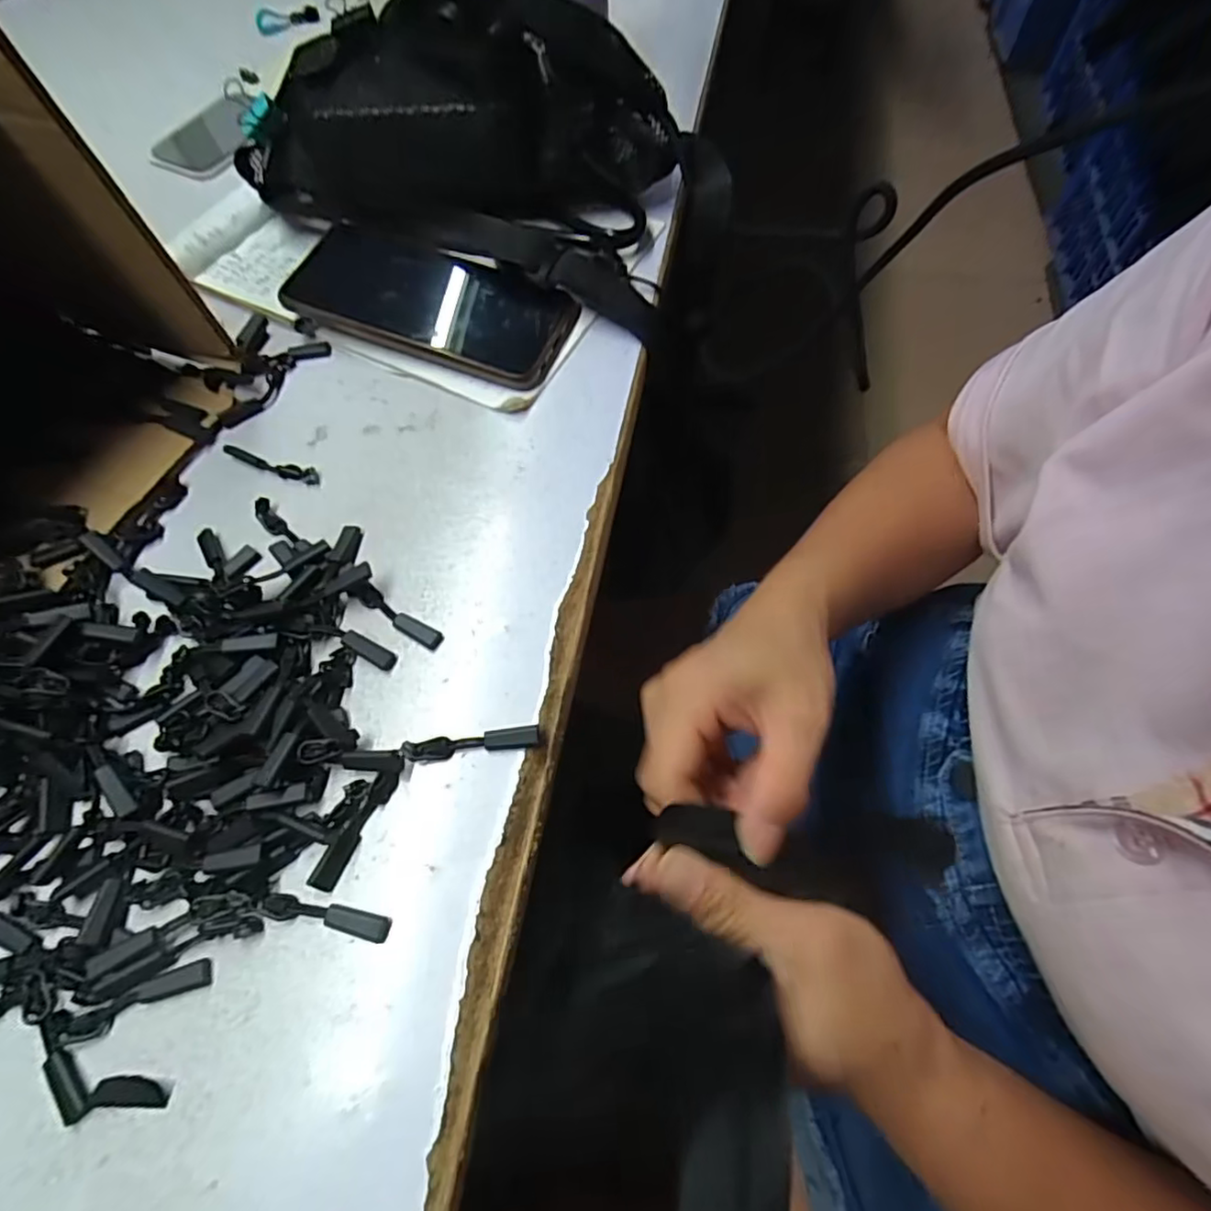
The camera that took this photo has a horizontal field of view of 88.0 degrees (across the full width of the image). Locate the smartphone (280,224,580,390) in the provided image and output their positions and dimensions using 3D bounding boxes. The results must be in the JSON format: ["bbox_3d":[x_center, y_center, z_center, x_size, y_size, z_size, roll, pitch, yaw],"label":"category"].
[{"bbox_3d":[-0.104,-0.180,0.370,0.163,0.010,0.068,20,73,3],"label":"smartphone"}]

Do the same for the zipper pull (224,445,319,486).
[{"bbox_3d":[-0.182,-0.078,0.341,0.057,0.004,0.010,17,66,9],"label":"zipper pull"}]

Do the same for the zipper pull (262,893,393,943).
[{"bbox_3d":[-0.108,0.120,0.243,0.050,0.004,0.009,9,65,6],"label":"zipper pull"}]

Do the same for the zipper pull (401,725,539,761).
[{"bbox_3d":[-0.058,0.059,0.271,0.058,0.005,0.009,-7,64,-2],"label":"zipper pull"}]

